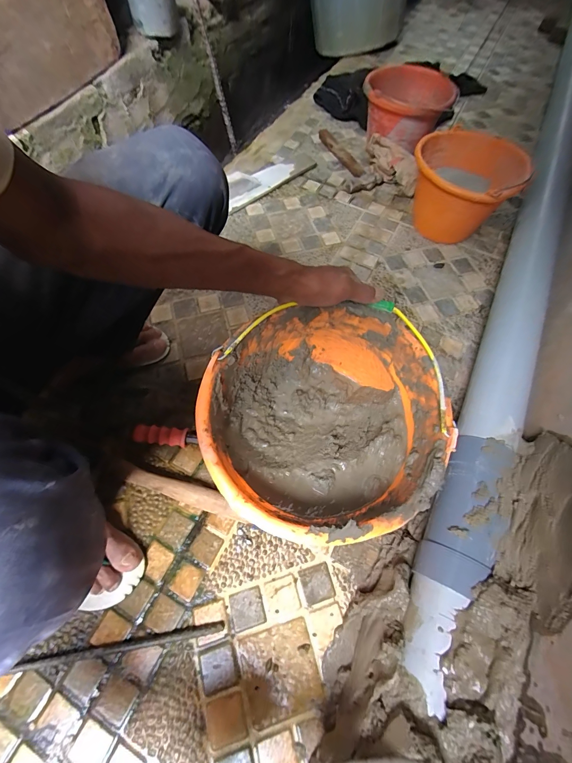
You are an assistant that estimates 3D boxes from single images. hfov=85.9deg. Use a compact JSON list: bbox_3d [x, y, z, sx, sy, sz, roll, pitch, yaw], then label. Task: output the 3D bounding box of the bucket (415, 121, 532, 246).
[{"bbox_3d":[0.421,-0.464,0.754,0.247,0.167,0.253,1,64,-1],"label":"bucket"}]

